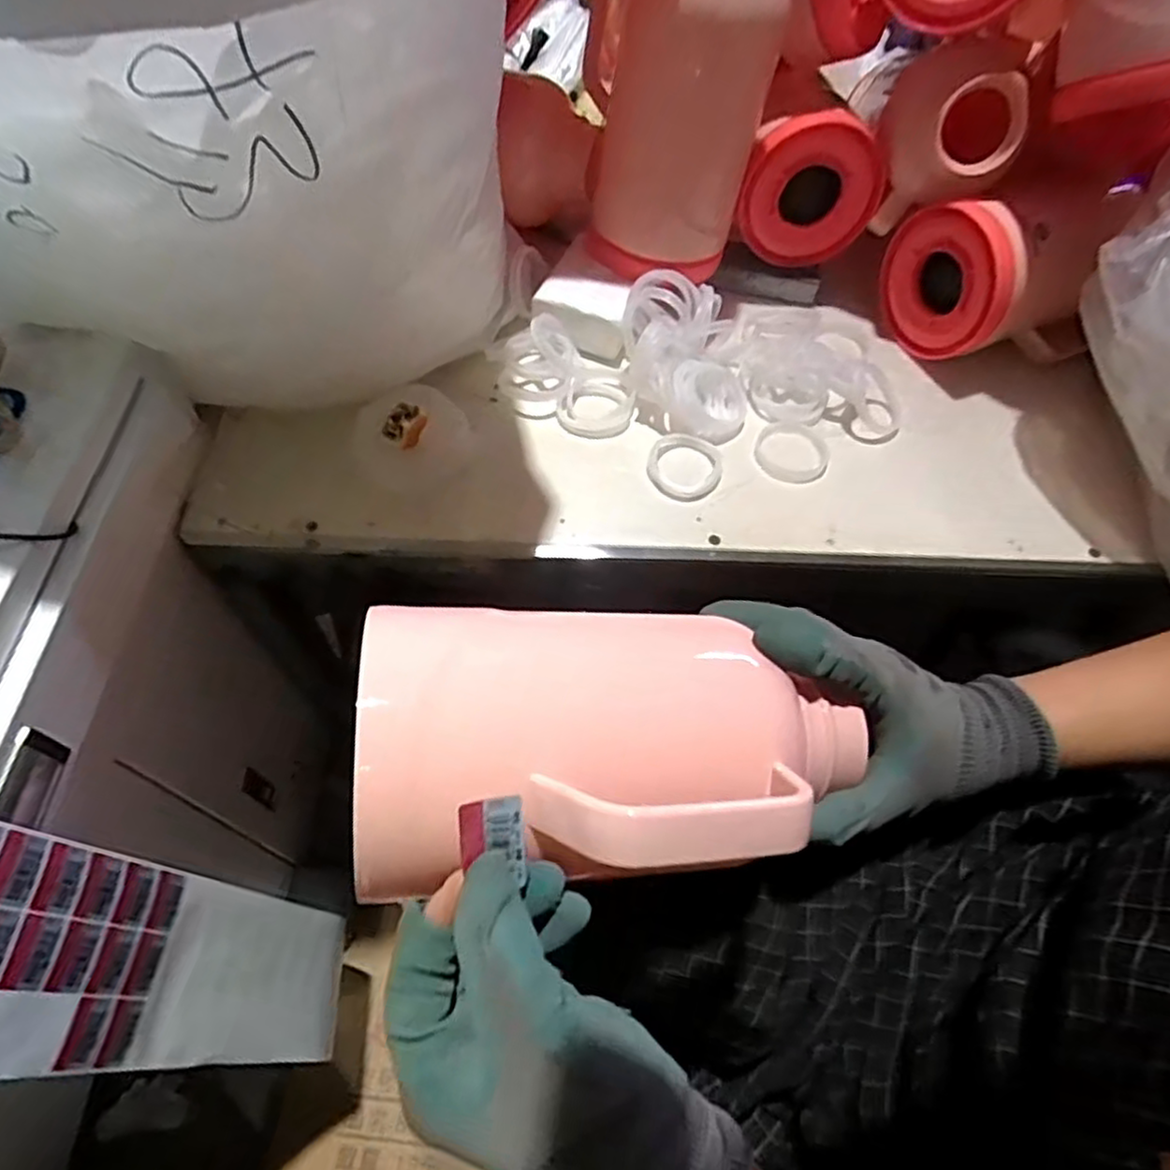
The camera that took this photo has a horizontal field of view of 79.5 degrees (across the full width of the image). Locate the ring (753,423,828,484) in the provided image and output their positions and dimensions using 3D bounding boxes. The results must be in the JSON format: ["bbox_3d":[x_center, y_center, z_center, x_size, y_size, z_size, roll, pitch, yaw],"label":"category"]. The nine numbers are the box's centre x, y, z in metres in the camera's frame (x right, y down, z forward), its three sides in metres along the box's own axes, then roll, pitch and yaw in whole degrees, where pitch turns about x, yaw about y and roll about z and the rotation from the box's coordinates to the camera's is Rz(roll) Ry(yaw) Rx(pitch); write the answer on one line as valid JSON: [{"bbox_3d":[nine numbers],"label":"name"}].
[{"bbox_3d":[0.189,-0.122,0.646,0.066,0.004,0.071,2,59,-3],"label":"ring"}]

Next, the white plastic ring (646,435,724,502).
[{"bbox_3d":[0.089,-0.105,0.626,0.066,0.007,0.070,2,59,-3],"label":"white plastic ring"}]

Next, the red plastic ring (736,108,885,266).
[{"bbox_3d":[0.239,-0.423,0.754,0.162,0.143,0.045,-38,49,7],"label":"red plastic ring"}]

